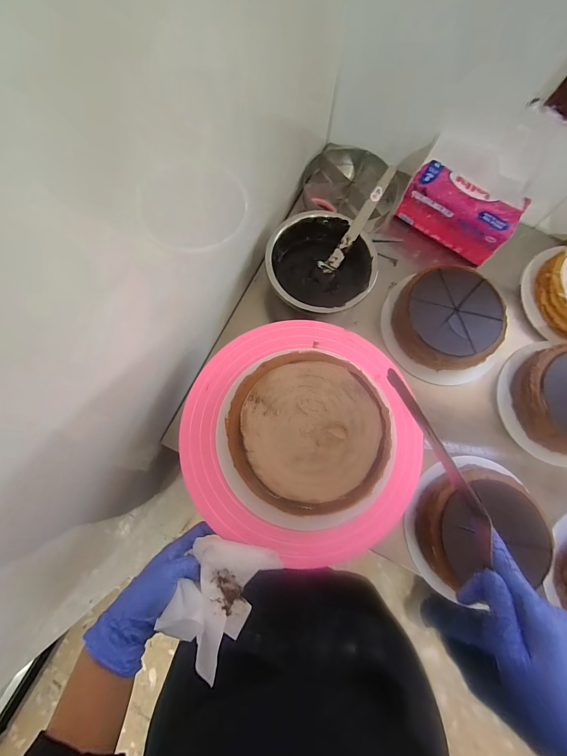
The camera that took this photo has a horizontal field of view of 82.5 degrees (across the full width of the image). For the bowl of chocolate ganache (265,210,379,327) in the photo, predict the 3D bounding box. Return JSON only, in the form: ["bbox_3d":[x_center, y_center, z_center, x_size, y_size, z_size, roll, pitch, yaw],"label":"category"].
[{"bbox_3d":[0.060,-0.178,0.538,0.171,0.100,0.159,0,78,-2],"label":"bowl of chocolate ganache"}]

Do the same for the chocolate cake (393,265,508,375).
[{"bbox_3d":[0.277,-0.097,0.550,0.173,0.057,0.163,0,78,-2],"label":"chocolate cake"}]

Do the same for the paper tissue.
[{"bbox_3d":[-0.068,0.218,0.323,0.079,0.033,0.119,33,79,5],"label":"paper tissue"}]

